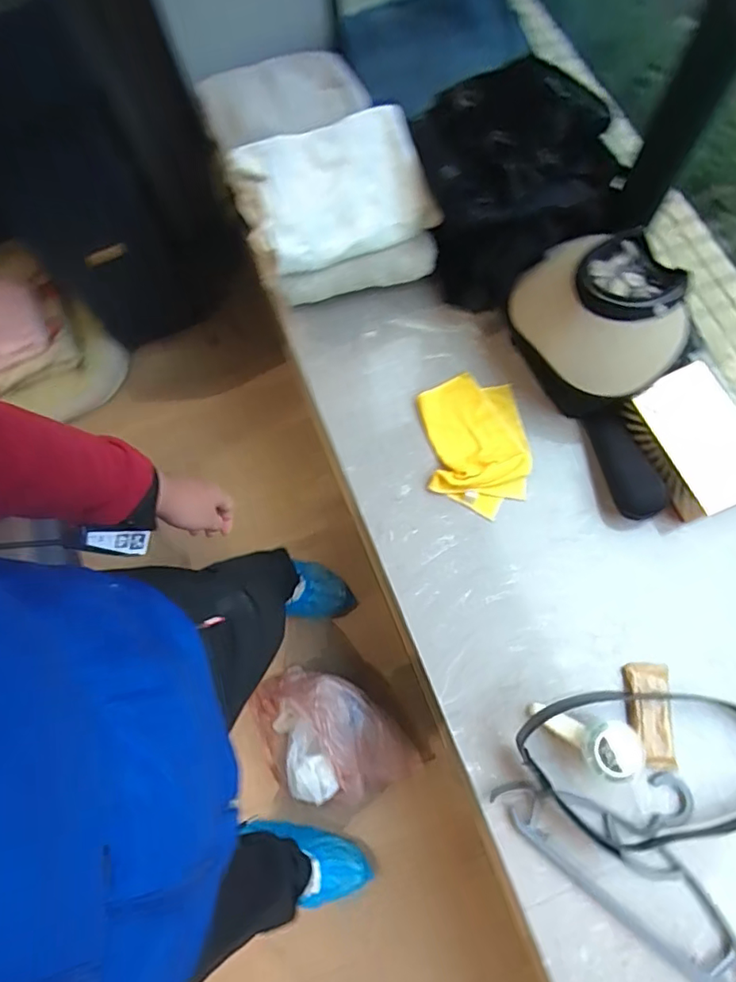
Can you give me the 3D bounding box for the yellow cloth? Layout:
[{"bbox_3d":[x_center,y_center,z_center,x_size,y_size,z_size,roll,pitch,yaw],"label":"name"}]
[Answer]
[{"bbox_3d":[0.180,-0.082,0.934,0.171,0.031,0.253,-6,73,2],"label":"yellow cloth"}]

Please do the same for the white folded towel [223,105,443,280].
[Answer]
[{"bbox_3d":[-0.060,-0.475,0.873,0.297,0.109,0.214,-21,73,-3],"label":"white folded towel"}]

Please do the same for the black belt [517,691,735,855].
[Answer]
[{"bbox_3d":[0.396,0.374,0.755,0.379,0.041,0.205,-10,72,1],"label":"black belt"}]

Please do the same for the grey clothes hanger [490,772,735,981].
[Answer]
[{"bbox_3d":[0.378,0.482,0.738,0.389,0.034,0.192,35,78,13],"label":"grey clothes hanger"}]

